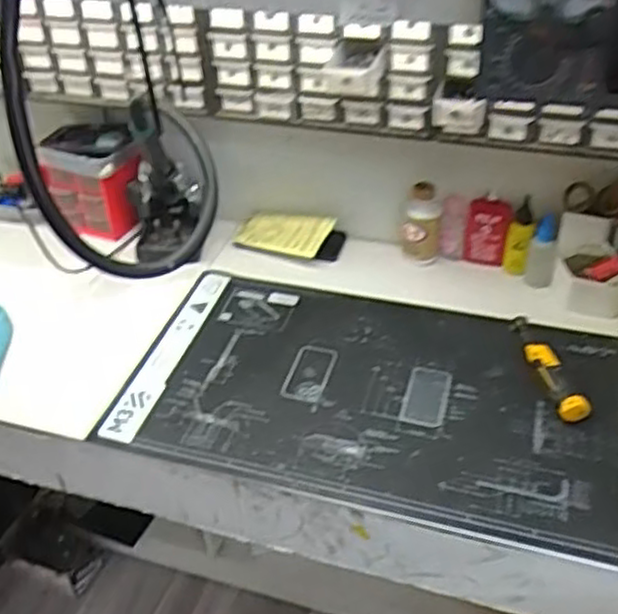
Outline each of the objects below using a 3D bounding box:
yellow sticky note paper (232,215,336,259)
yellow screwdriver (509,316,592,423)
[{"bbox_3d":[-0.038,-0.111,1.094,0.136,0.012,0.074,14,61,25],"label":"yellow sticky note paper"},{"bbox_3d":[0.280,0.068,0.871,0.035,0.023,0.167,-10,40,-8],"label":"yellow screwdriver"}]

